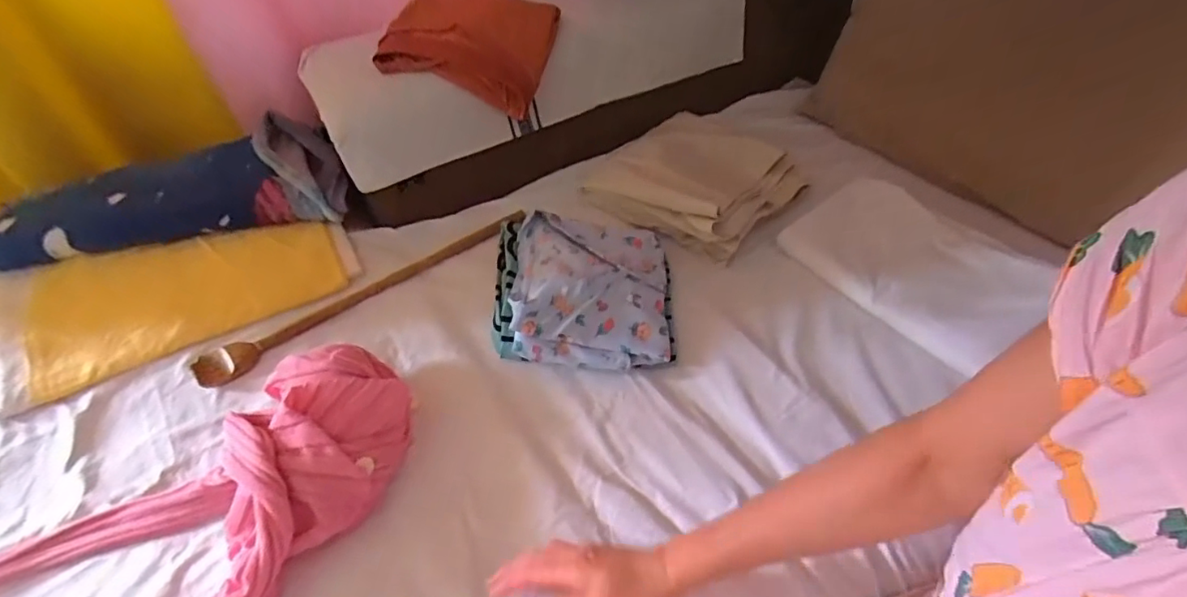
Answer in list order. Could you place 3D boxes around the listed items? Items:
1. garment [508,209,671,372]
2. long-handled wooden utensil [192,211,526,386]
[{"bbox_3d":[-0.004,-0.008,0.680,0.204,0.065,0.198,4,51,-3],"label":"garment"},{"bbox_3d":[-0.271,-0.024,0.692,0.441,0.017,0.039,-34,62,-28],"label":"long-handled wooden utensil"}]

